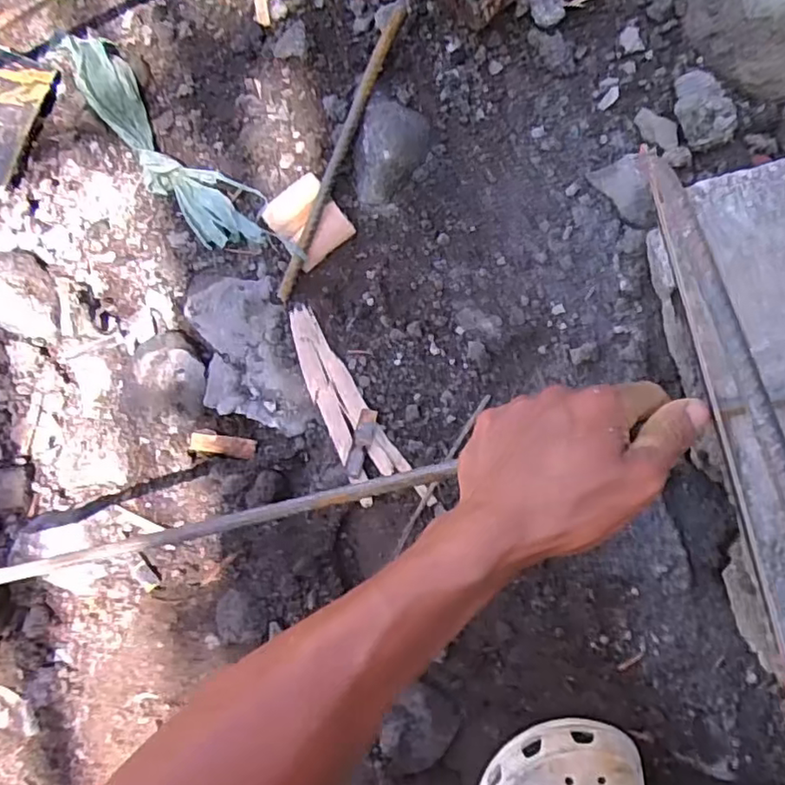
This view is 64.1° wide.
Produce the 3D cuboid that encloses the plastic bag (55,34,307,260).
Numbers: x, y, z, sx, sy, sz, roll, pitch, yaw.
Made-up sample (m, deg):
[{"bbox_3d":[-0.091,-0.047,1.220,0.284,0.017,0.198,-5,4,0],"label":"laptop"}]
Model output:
[{"bbox_3d":[-0.193,-0.204,0.535,0.060,0.021,0.280,-45,77,4],"label":"plastic bag"}]

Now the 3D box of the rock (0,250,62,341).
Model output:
[{"bbox_3d":[-0.330,-0.087,0.544,0.096,0.027,0.064,31,90,13],"label":"rock"}]

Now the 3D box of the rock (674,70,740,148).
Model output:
[{"bbox_3d":[0.223,-0.206,0.453,0.033,0.022,0.058,-15,81,10],"label":"rock"}]

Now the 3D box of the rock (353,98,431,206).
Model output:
[{"bbox_3d":[-0.005,-0.195,0.503,0.058,0.024,0.079,21,88,13],"label":"rock"}]

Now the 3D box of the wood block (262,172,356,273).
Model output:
[{"bbox_3d":[-0.071,-0.143,0.523,0.054,0.009,0.067,-38,78,5],"label":"wood block"}]

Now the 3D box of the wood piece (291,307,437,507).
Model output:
[{"bbox_3d":[-0.038,0.016,0.505,0.042,0.021,0.188,-35,78,6],"label":"wood piece"}]

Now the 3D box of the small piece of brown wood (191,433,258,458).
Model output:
[{"bbox_3d":[-0.144,0.045,0.532,0.054,0.005,0.017,8,90,-5],"label":"small piece of brown wood"}]

